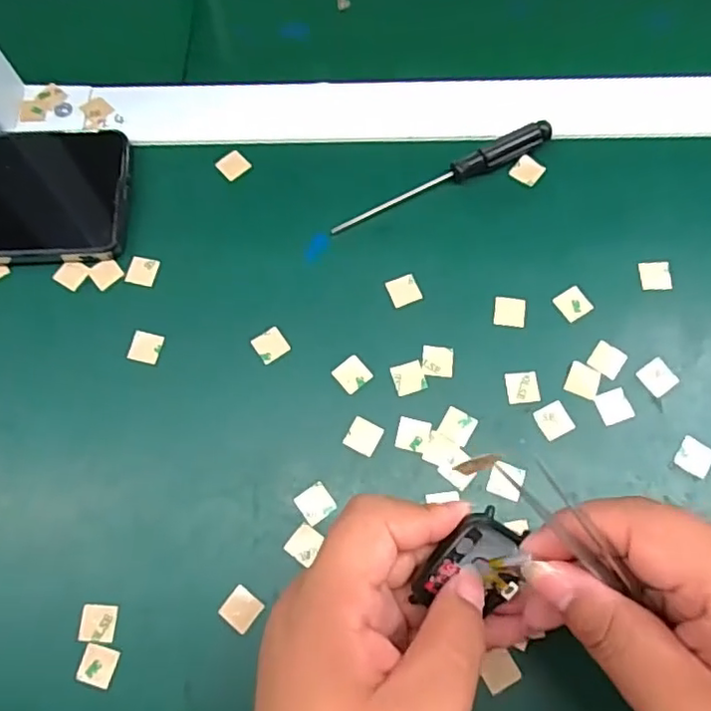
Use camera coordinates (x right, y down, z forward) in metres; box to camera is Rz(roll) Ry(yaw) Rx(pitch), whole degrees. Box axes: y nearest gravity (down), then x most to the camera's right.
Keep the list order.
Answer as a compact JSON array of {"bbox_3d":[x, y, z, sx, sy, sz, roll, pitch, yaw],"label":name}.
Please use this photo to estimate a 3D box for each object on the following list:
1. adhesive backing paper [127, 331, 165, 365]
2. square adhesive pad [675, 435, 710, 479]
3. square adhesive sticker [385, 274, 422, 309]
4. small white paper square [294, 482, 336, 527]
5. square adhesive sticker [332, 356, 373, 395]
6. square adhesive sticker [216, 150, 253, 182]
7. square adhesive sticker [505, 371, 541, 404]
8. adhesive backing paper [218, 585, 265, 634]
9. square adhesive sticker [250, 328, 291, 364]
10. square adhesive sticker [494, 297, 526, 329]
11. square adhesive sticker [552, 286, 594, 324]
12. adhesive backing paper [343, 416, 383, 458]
[{"bbox_3d":[-0.109,-0.004,0.320,0.016,0.004,0.016,14,66,-4],"label":"adhesive backing paper"},{"bbox_3d":[0.162,0.048,0.293,0.015,0.004,0.016,31,75,11],"label":"square adhesive pad"},{"bbox_3d":[0.026,-0.035,0.325,0.016,0.004,0.016,-21,72,-5],"label":"square adhesive sticker"},{"bbox_3d":[-0.019,0.070,0.291,0.016,0.004,0.016,-36,74,-10],"label":"small white paper square"},{"bbox_3d":[-0.002,0.010,0.313,0.016,0.004,0.016,-39,74,-12],"label":"square adhesive sticker"},{"bbox_3d":[-0.070,-0.109,0.354,0.016,0.004,0.014,-42,81,-15],"label":"square adhesive sticker"},{"bbox_3d":[0.083,0.016,0.308,0.016,0.004,0.016,-5,71,2],"label":"square adhesive sticker"},{"bbox_3d":[-0.052,0.115,0.279,0.016,0.004,0.015,35,76,12],"label":"adhesive backing paper"},{"bbox_3d":[-0.044,-0.005,0.319,0.016,0.004,0.016,-33,73,-14],"label":"square adhesive sticker"},{"bbox_3d":[0.080,-0.022,0.321,0.016,0.004,0.016,7,74,4],"label":"square adhesive sticker"},{"bbox_3d":[0.113,-0.027,0.321,0.016,0.004,0.016,-31,73,-9],"label":"square adhesive sticker"},{"bbox_3d":[0.004,0.039,0.301,0.015,0.004,0.016,26,74,10],"label":"adhesive backing paper"}]

